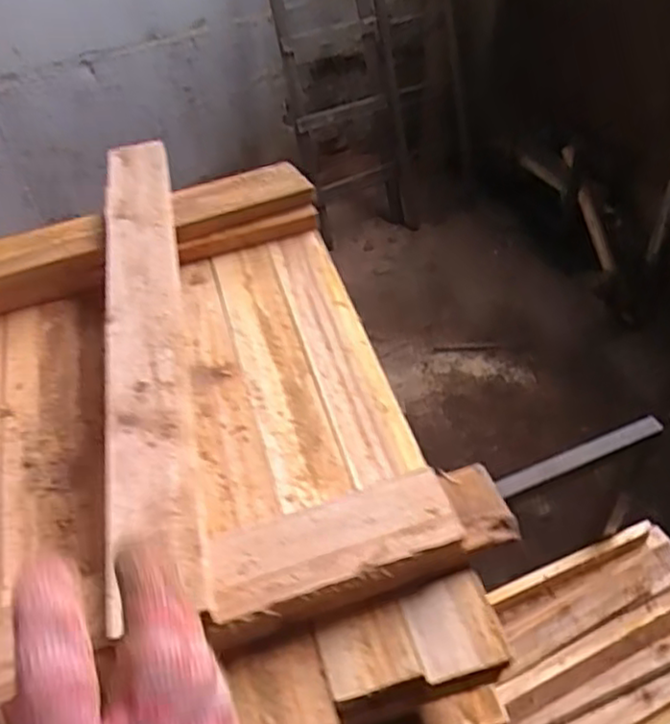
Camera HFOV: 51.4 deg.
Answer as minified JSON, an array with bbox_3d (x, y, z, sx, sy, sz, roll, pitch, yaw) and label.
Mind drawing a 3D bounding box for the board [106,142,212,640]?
[{"bbox_3d":[-0.143,-0.039,0.527,0.056,0.016,0.469,-13,45,-6],"label":"board"}]

